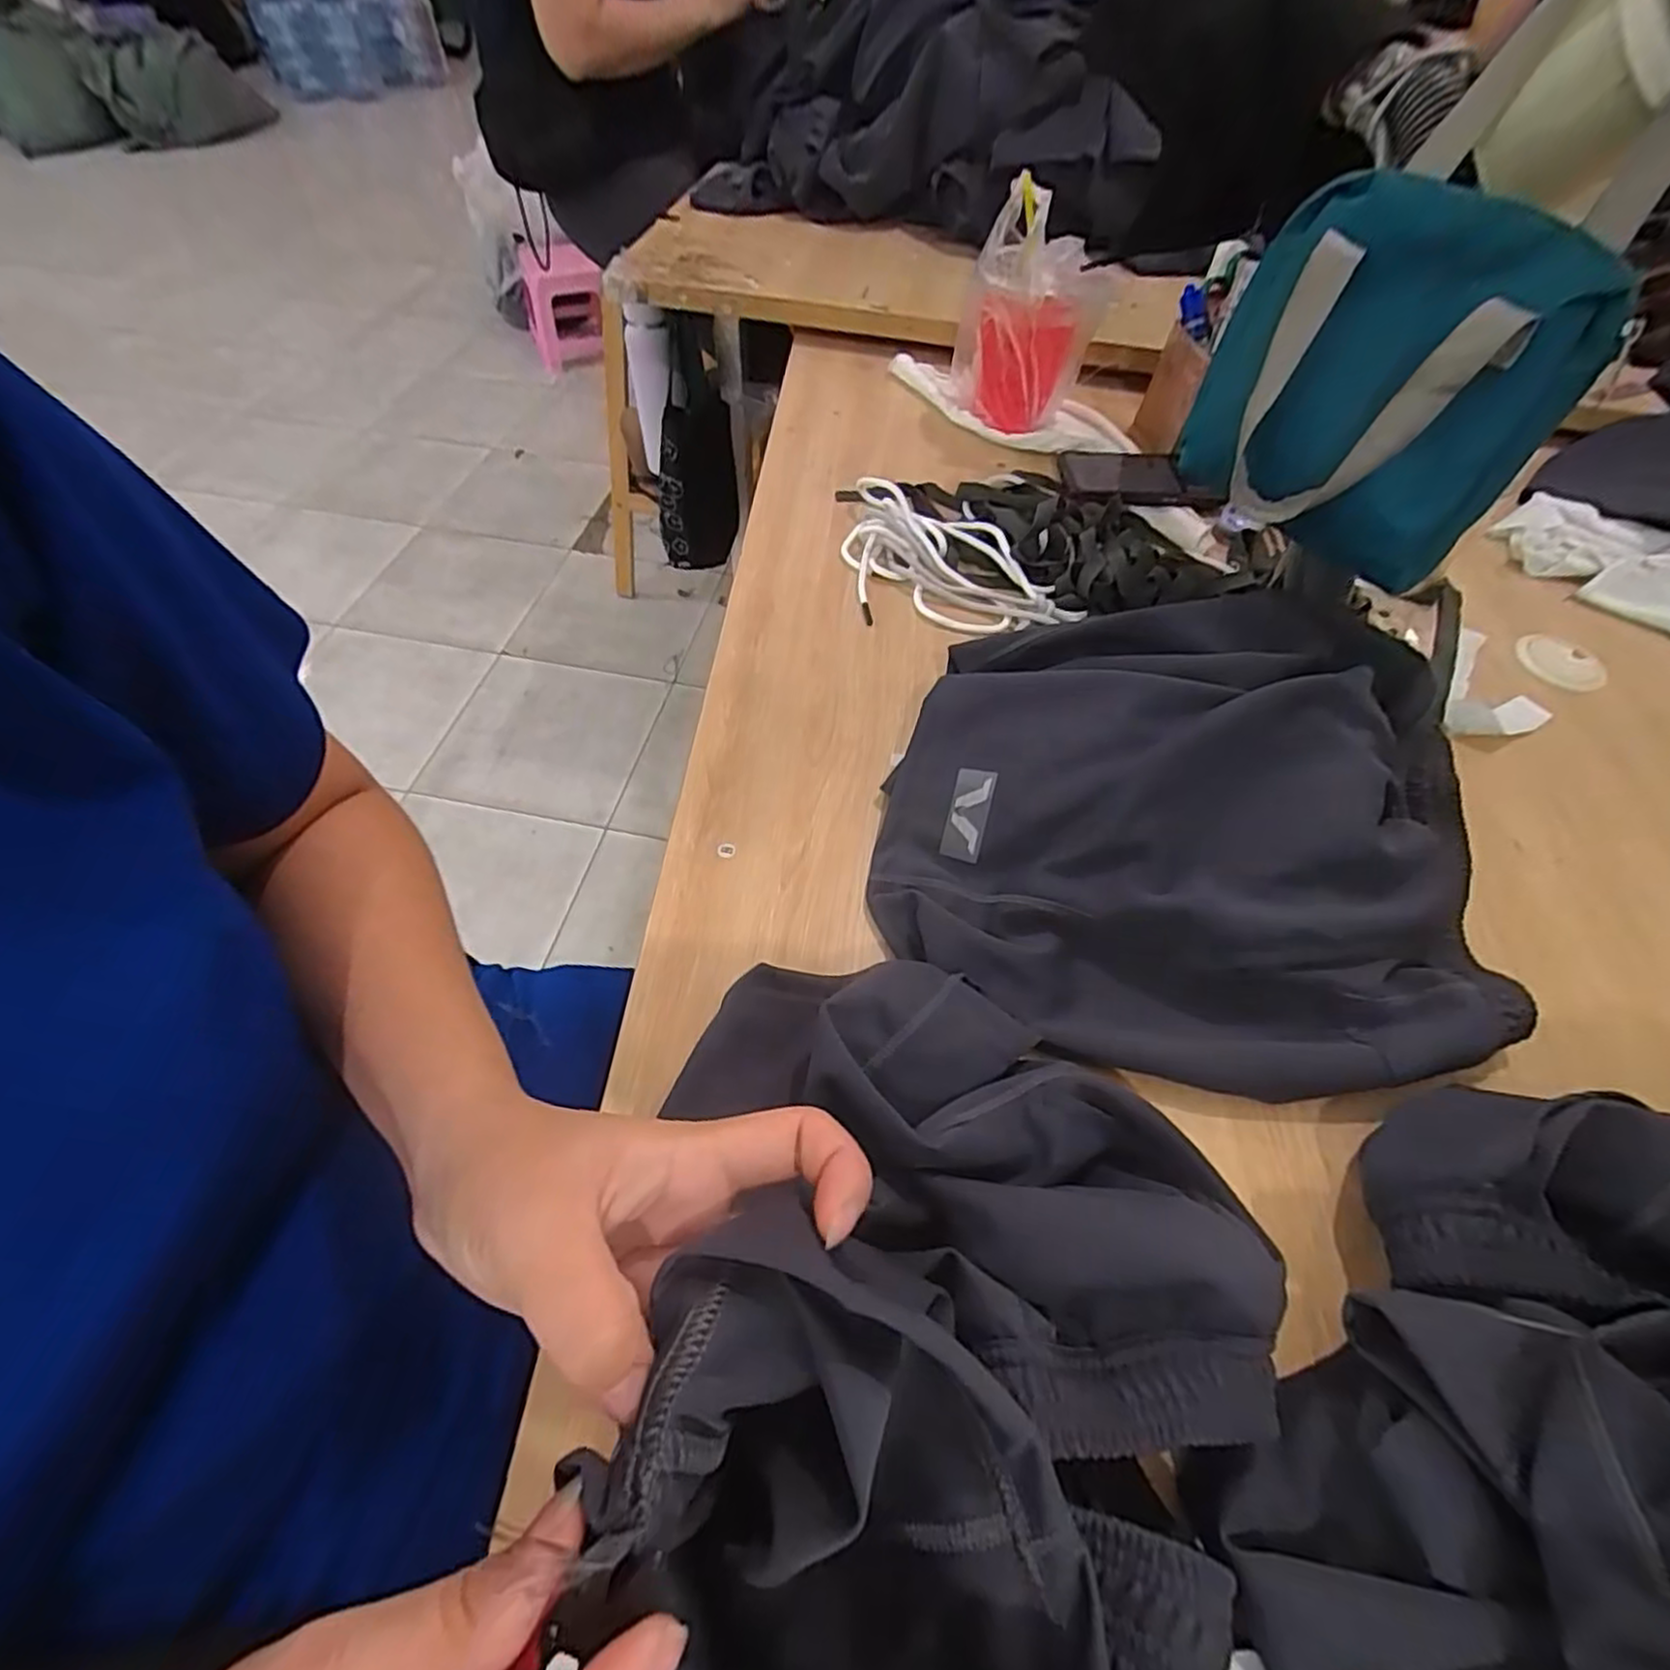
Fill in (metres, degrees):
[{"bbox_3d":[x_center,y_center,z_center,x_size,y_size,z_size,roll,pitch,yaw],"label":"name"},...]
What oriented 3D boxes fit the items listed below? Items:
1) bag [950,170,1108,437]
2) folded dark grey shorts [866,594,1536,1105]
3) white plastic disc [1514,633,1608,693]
[{"bbox_3d":[0.188,-0.513,0.736,0.139,0.191,0.116,12,56,6],"label":"bag"},{"bbox_3d":[0.214,-0.015,0.441,0.365,0.096,0.300,8,55,3],"label":"folded dark grey shorts"},{"bbox_3d":[0.602,-0.144,0.607,0.064,0.004,0.065,1,55,-2],"label":"white plastic disc"}]

